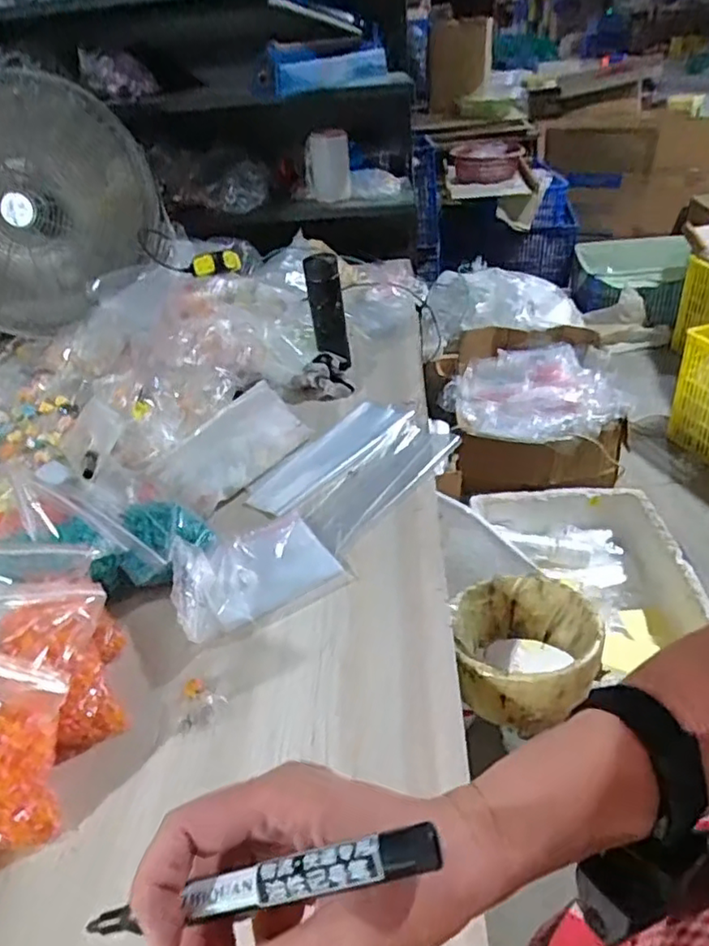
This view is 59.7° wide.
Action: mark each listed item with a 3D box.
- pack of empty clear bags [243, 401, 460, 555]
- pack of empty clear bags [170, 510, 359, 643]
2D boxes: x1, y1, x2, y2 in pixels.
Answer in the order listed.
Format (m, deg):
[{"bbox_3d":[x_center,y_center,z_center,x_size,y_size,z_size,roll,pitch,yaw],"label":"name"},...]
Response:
[{"bbox_3d":[0.015,-0.017,0.938,0.195,0.017,0.308,22,47,31],"label":"pack of empty clear bags"},{"bbox_3d":[-0.127,0.117,0.765,0.203,0.048,0.141,-24,42,-21],"label":"pack of empty clear bags"}]

